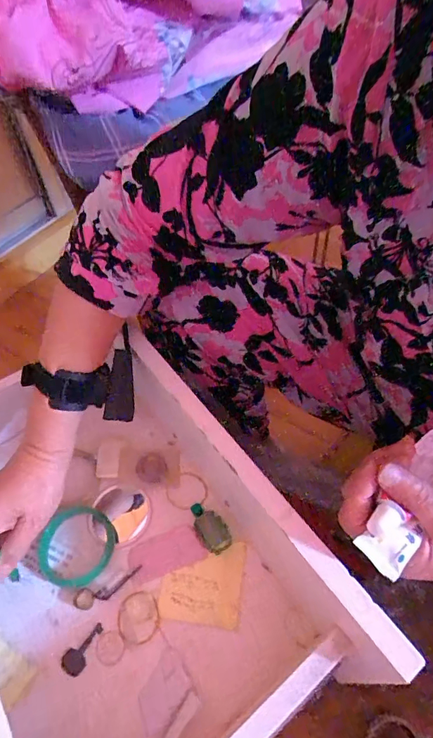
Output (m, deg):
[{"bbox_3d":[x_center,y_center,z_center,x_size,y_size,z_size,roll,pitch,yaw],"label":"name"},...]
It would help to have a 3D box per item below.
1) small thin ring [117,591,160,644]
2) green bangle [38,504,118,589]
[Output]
[{"bbox_3d":[-0.072,0.229,0.372,0.038,0.004,0.042,-17,54,-9],"label":"small thin ring"},{"bbox_3d":[-0.140,0.181,0.413,0.077,0.011,0.077,-2,53,2],"label":"green bangle"}]

